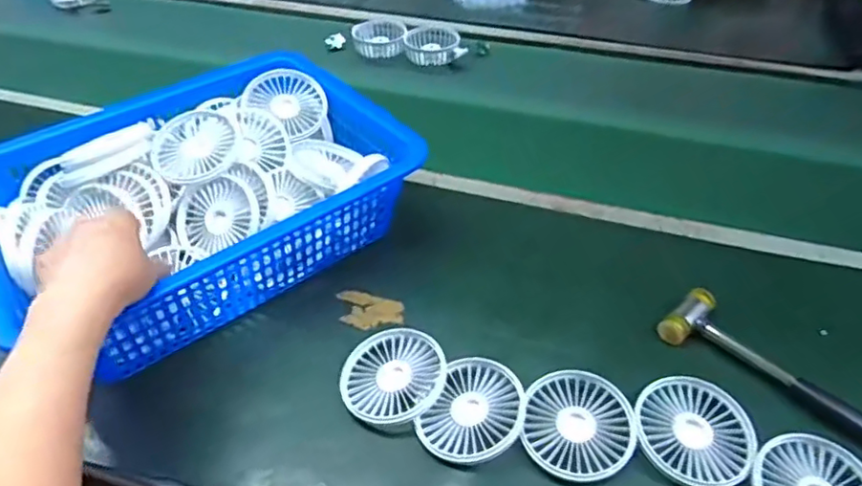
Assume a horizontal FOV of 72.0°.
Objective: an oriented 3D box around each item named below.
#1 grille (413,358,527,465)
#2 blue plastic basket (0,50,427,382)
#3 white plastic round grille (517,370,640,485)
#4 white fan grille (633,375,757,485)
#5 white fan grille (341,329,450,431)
[{"bbox_3d":[0.035,0.132,0.472,0.074,0.018,0.087,22,47,22],"label":"grille"},{"bbox_3d":[-0.239,-0.050,0.596,0.373,0.106,0.287,-28,50,-27],"label":"blue plastic basket"},{"bbox_3d":[0.113,0.141,0.469,0.087,0.018,0.088,0,43,0],"label":"white plastic round grille"},{"bbox_3d":[0.205,0.149,0.466,0.086,0.019,0.088,0,43,0],"label":"white fan grille"},{"bbox_3d":[-0.035,0.110,0.500,0.090,0.023,0.085,0,43,0],"label":"white fan grille"}]

